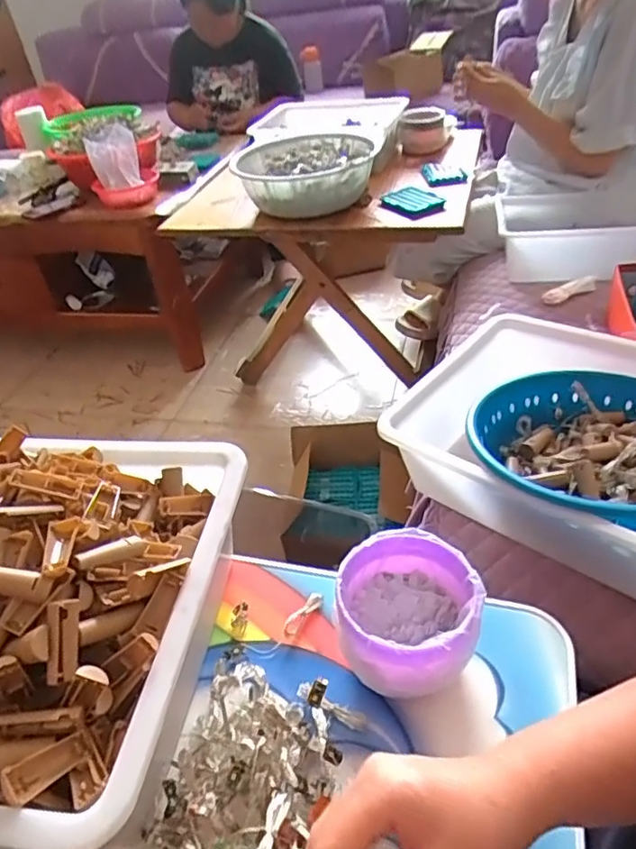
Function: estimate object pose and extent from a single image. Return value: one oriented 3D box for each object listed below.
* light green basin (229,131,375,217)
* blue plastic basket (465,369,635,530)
[{"bbox_3d":[-0.025,-0.575,1.339,0.303,0.107,0.372,-2,39,7],"label":"light green basin"},{"bbox_3d":[0.305,0.023,0.657,0.252,0.077,0.267,8,41,19],"label":"blue plastic basket"}]

